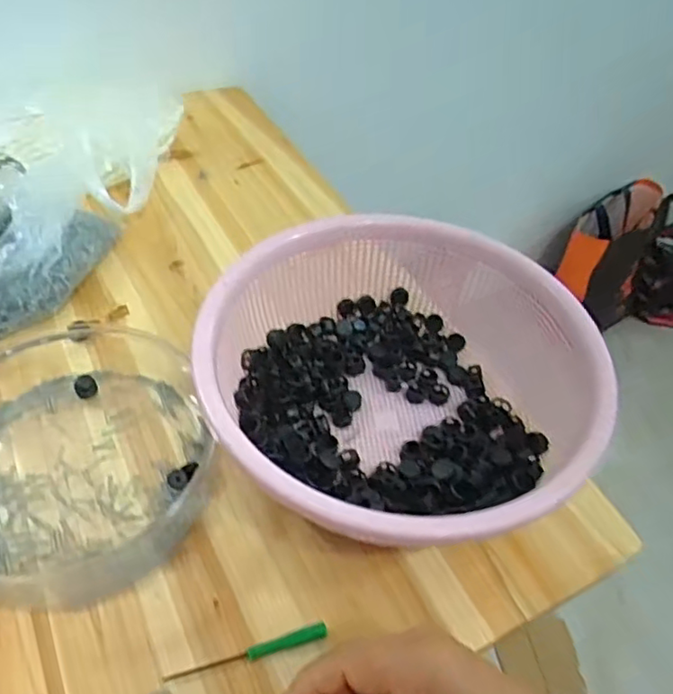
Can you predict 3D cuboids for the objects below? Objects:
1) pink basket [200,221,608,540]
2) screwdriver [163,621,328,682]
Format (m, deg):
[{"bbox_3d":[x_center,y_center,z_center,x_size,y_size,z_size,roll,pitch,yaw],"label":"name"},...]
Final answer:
[{"bbox_3d":[0.039,0.028,0.456,0.264,0.106,0.242,3,47,-3],"label":"pink basket"},{"bbox_3d":[-0.054,0.187,0.372,0.098,0.006,0.009,-11,50,-15],"label":"screwdriver"}]

